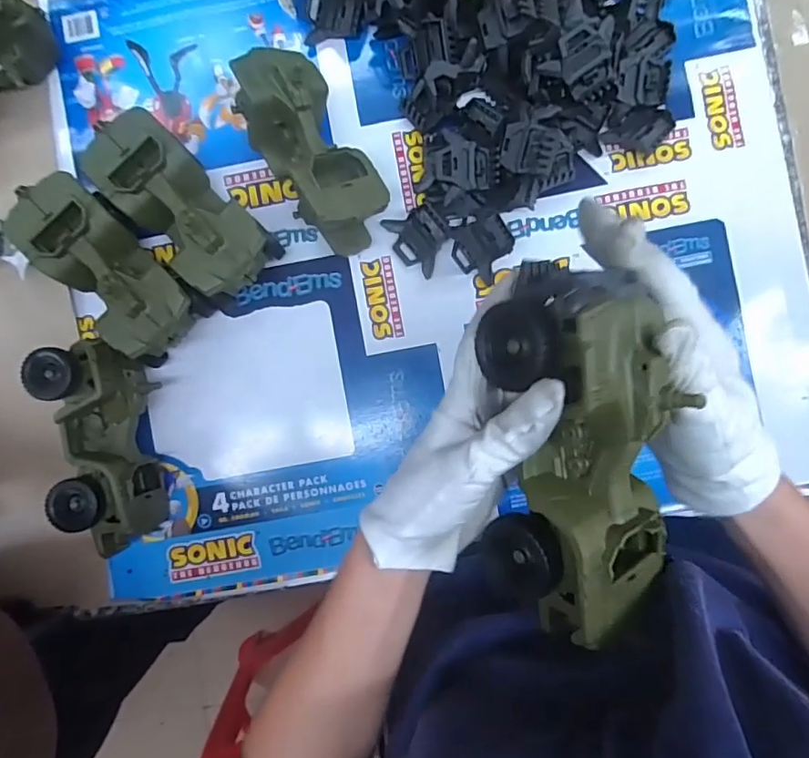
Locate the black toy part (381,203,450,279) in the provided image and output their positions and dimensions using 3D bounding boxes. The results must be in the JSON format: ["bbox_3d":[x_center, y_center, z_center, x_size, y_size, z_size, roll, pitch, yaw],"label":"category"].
[{"bbox_3d":[0.013,-0.134,0.502,0.047,0.030,0.066,-39,88,2],"label":"black toy part"}]

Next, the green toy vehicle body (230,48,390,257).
[{"bbox_3d":[-0.080,-0.200,0.484,0.080,0.077,0.173,-30,89,2],"label":"green toy vehicle body"}]

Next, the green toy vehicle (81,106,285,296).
[{"bbox_3d":[-0.198,-0.151,0.487,0.079,0.083,0.176,-45,88,2],"label":"green toy vehicle"}]

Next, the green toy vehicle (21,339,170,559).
[{"bbox_3d":[-0.268,0.062,0.486,0.086,0.082,0.185,-7,89,2],"label":"green toy vehicle"}]

